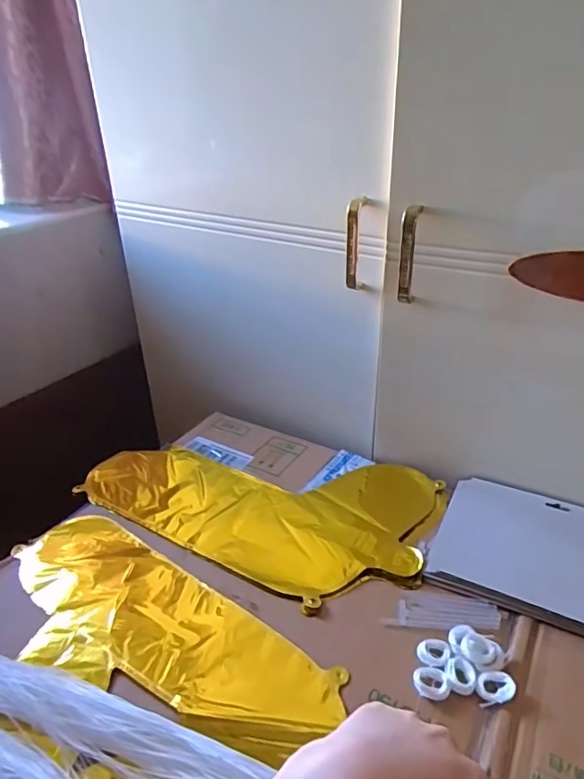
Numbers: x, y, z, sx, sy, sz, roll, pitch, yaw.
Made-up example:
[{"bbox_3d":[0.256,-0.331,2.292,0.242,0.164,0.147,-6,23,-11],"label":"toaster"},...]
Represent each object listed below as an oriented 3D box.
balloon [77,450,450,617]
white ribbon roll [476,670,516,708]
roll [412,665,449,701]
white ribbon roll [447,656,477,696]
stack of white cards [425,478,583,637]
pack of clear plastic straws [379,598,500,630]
[{"bbox_3d":[-0.040,0.122,0.628,0.403,0.010,0.225,14,32,23],"label":"balloon"},{"bbox_3d":[0.162,0.239,0.424,0.029,0.011,0.024,-4,29,-8],"label":"white ribbon roll"},{"bbox_3d":[0.111,0.235,0.423,0.028,0.012,0.022,10,30,16],"label":"roll"},{"bbox_3d":[0.138,0.232,0.431,0.024,0.008,0.027,13,31,22],"label":"white ribbon roll"},{"bbox_3d":[0.258,0.166,0.540,0.205,0.017,0.162,15,32,24],"label":"stack of white cards"},{"bbox_3d":[0.136,0.204,0.484,0.106,0.004,0.034,1,29,2],"label":"pack of clear plastic straws"}]

